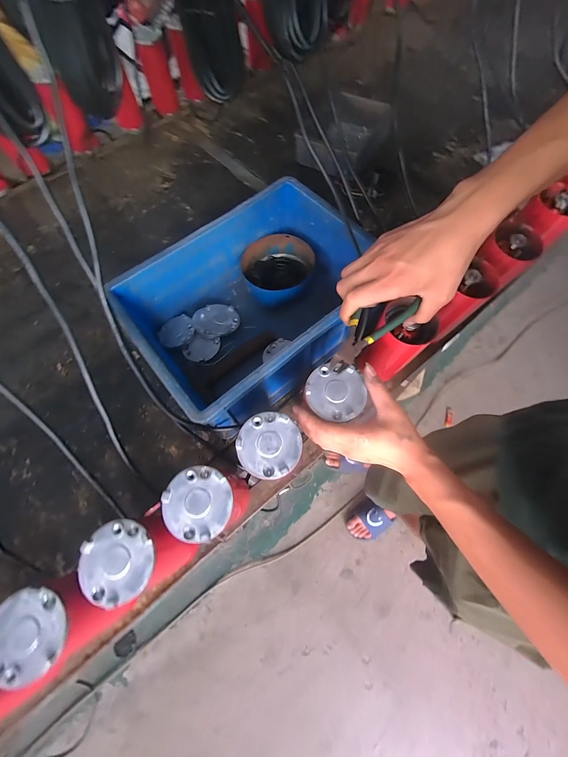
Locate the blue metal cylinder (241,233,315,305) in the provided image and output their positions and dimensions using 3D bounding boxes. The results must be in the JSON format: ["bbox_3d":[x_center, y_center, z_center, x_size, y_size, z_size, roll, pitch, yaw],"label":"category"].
[{"bbox_3d":[-0.021,-0.222,0.596,0.136,0.055,0.148,20,69,11],"label":"blue metal cylinder"}]

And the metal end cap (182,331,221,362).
[{"bbox_3d":[-0.161,-0.059,0.565,0.063,0.009,0.059,-1,67,2],"label":"metal end cap"}]

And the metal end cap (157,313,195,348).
[{"bbox_3d":[-0.211,-0.095,0.575,0.071,0.015,0.072,-1,67,2],"label":"metal end cap"}]

